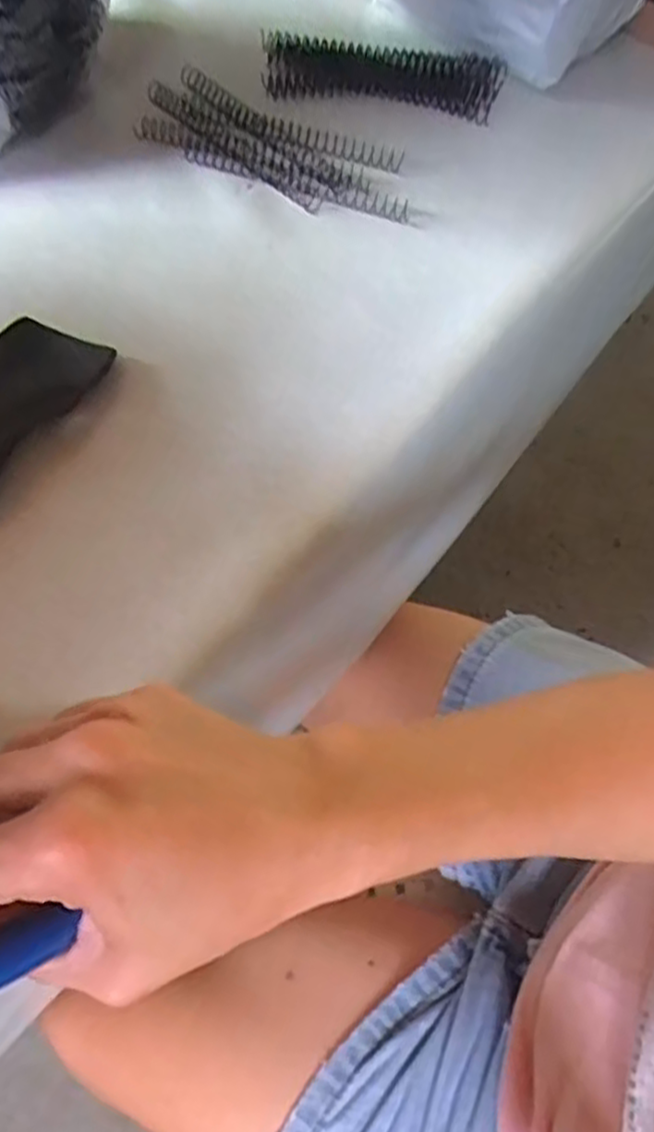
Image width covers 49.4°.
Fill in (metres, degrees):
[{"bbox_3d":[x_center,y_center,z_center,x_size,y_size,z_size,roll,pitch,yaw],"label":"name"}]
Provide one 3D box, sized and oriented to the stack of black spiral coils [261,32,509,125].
[{"bbox_3d":[0.035,-0.324,0.464,0.155,0.017,0.051,14,65,4],"label":"stack of black spiral coils"}]

